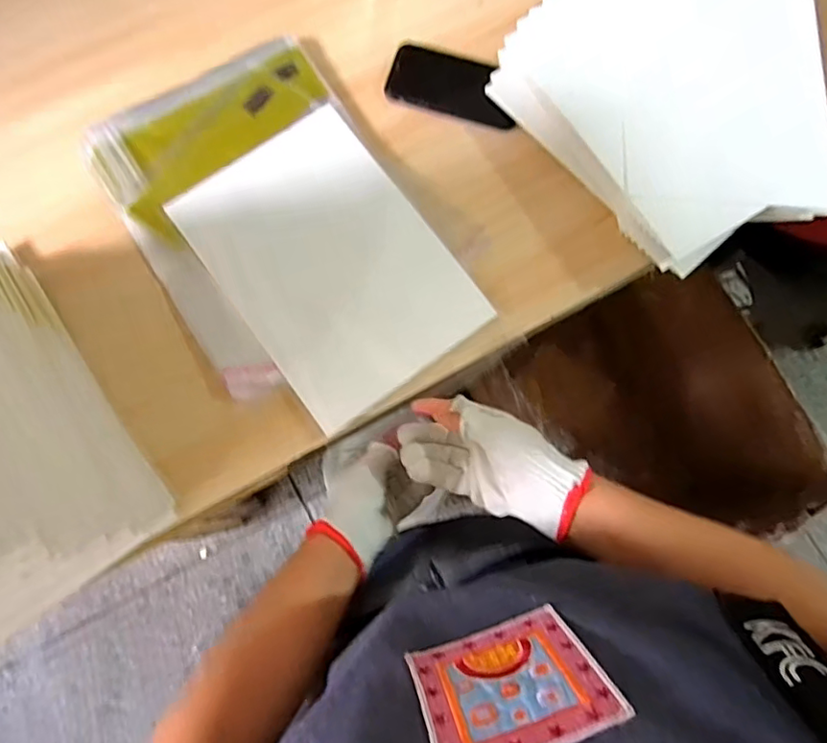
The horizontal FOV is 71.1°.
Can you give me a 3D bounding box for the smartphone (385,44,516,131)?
[{"bbox_3d":[0.045,-0.318,0.641,0.143,0.011,0.068,18,76,3],"label":"smartphone"}]

